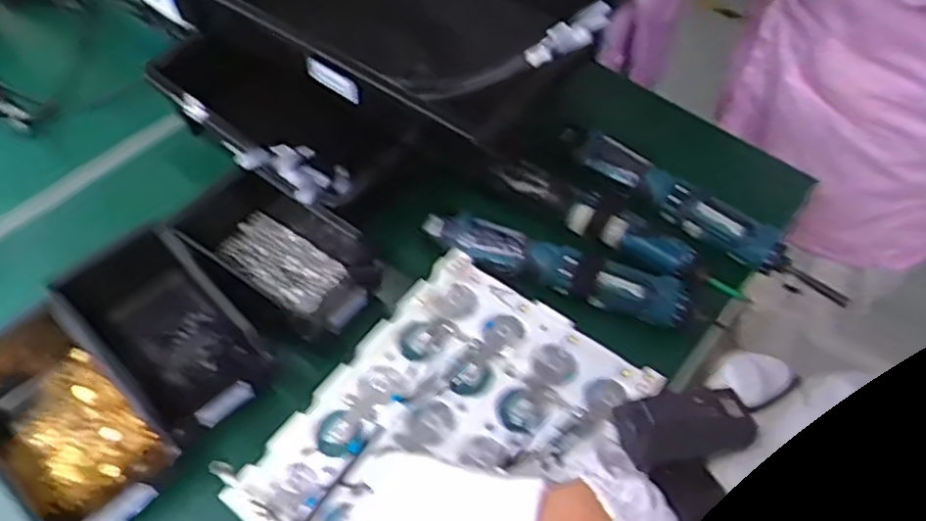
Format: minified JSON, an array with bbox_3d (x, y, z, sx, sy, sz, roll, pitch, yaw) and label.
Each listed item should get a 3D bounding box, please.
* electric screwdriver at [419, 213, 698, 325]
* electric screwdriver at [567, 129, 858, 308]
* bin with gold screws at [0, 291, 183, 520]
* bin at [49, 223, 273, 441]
[{"bbox_3d":[0.091,0.003,0.695,0.265,0.034,0.048,18,56,8],"label":"electric screwdriver"},{"bbox_3d":[0.243,-0.054,0.745,0.319,0.035,0.041,36,60,19],"label":"electric screwdriver"},{"bbox_3d":[-0.320,0.126,0.564,0.109,0.071,0.194,-38,66,-26],"label":"bin with gold screws"},{"bbox_3d":[-0.261,0.056,0.617,0.103,0.072,0.201,-38,66,-26],"label":"bin"}]

